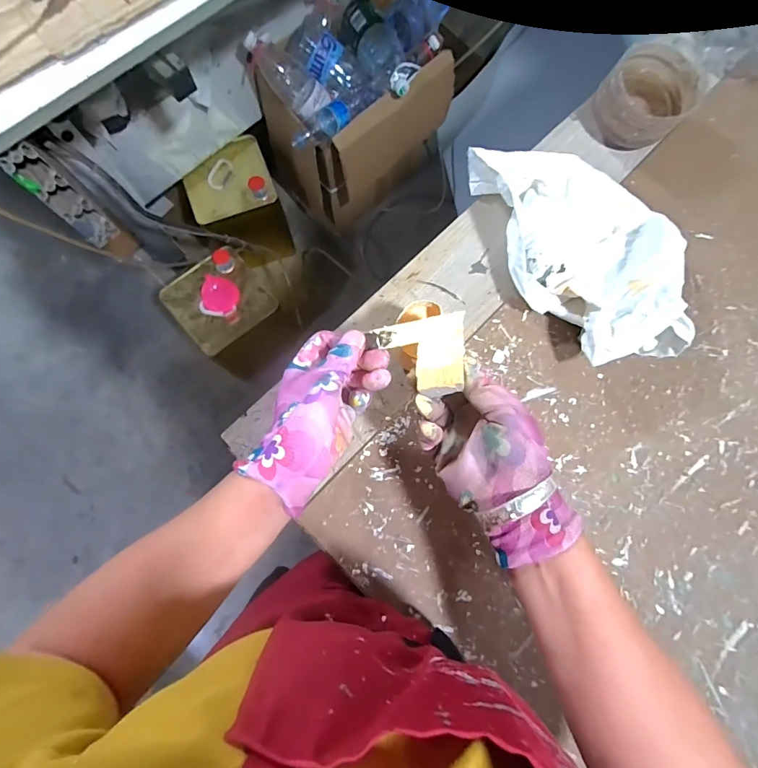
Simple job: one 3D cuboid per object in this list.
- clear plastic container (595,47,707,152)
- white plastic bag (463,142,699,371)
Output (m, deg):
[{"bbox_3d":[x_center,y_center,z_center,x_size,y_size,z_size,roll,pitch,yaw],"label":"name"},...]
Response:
[{"bbox_3d":[0.318,-0.342,0.485,0.097,0.063,0.105,42,80,8],"label":"clear plastic container"},{"bbox_3d":[0.210,-0.150,0.433,0.144,0.078,0.264,-13,78,-3],"label":"white plastic bag"}]

